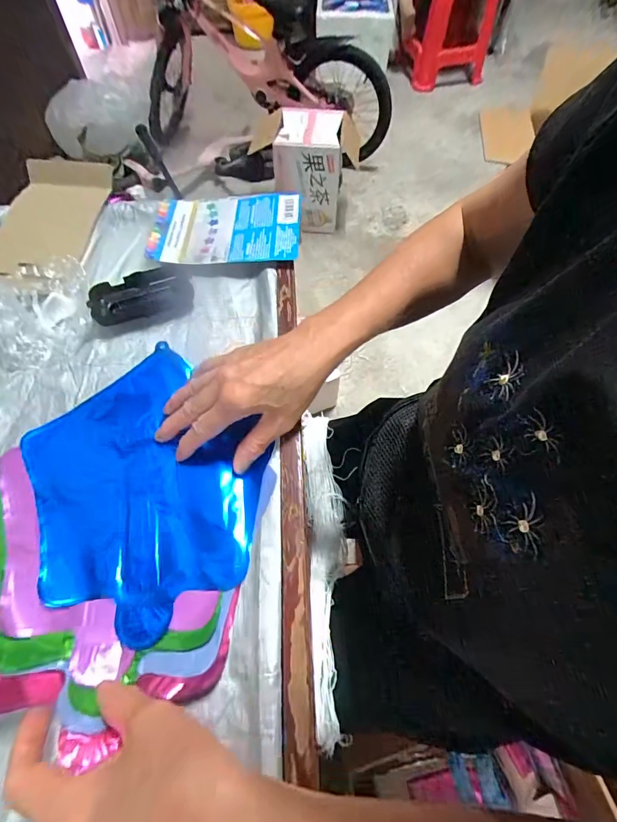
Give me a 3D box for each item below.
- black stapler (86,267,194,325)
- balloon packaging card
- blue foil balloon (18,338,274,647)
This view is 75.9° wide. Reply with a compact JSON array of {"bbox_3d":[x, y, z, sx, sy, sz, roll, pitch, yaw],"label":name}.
[{"bbox_3d":[-0.190,-0.133,0.451,0.107,0.029,0.046,-23,64,-9],"label":"black stapler"},{"bbox_3d":[-0.103,-0.227,0.487,0.181,0.010,0.110,-1,65,3],"label":"balloon packaging card"},{"bbox_3d":[-0.149,0.063,0.363,0.195,0.015,0.237,-33,66,-14],"label":"blue foil balloon"}]

